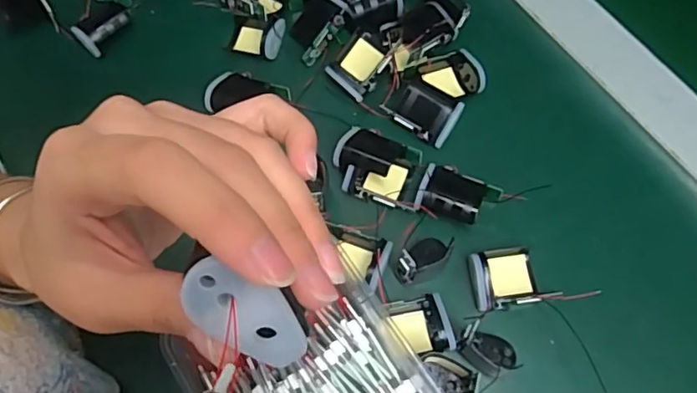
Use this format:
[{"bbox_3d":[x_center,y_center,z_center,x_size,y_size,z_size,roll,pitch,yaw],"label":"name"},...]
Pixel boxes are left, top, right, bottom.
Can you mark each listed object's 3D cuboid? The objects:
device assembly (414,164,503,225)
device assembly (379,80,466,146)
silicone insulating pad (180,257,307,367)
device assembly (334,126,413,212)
[{"bbox_3d":[0.073,-0.001,0.371,0.051,0.016,0.038,19,70,9],"label":"device assembly"},{"bbox_3d":[0.051,-0.061,0.401,0.052,0.015,0.031,30,72,13],"label":"device assembly"},{"bbox_3d":[-0.025,0.030,0.138,0.037,0.008,0.017,46,71,-26],"label":"silicone insulating pad"},{"bbox_3d":[0.016,-0.023,0.381,0.050,0.018,0.051,12,69,6],"label":"device assembly"}]

